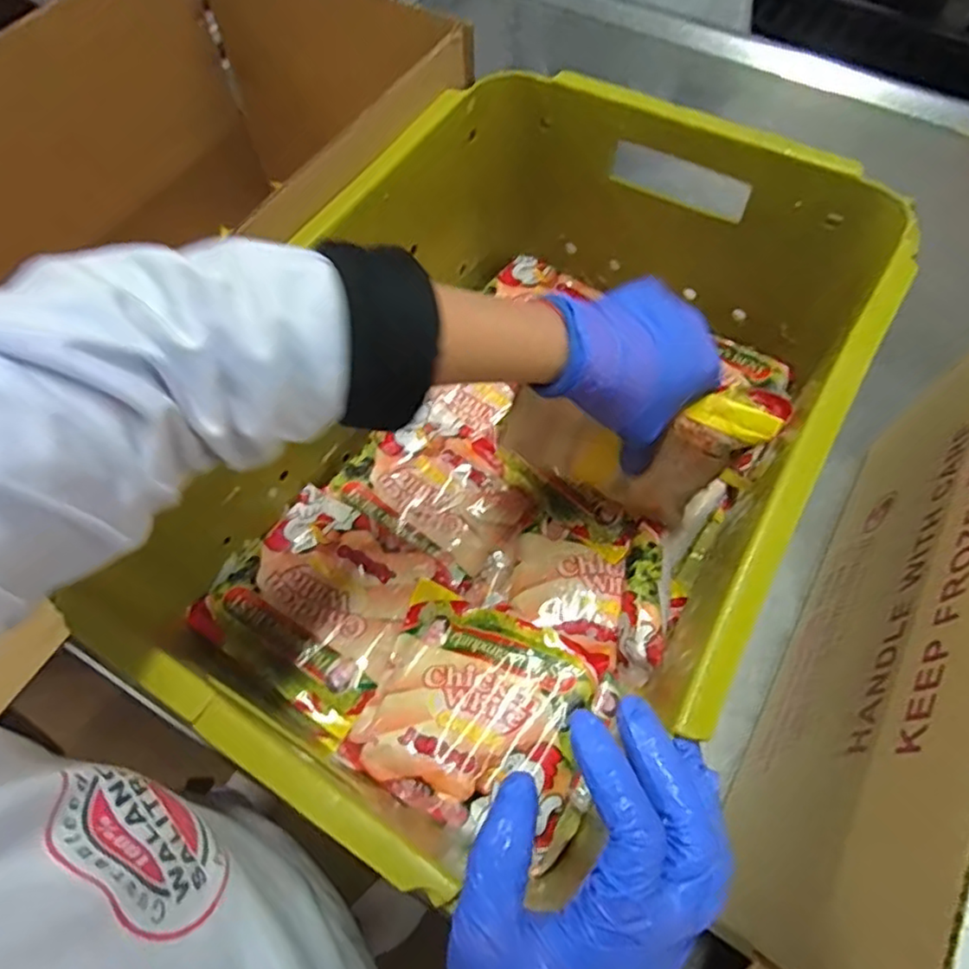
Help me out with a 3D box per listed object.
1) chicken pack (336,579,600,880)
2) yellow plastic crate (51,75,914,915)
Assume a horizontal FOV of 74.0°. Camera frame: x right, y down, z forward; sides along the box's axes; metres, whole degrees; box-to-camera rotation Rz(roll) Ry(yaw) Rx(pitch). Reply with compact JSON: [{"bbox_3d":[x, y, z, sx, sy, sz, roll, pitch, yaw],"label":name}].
[{"bbox_3d":[-0.001,0.163,0.458,0.161,0.025,0.147,21,65,10],"label":"chicken pack"},{"bbox_3d":[0.025,-0.045,0.470,0.349,0.216,0.498,29,67,14],"label":"yellow plastic crate"}]

